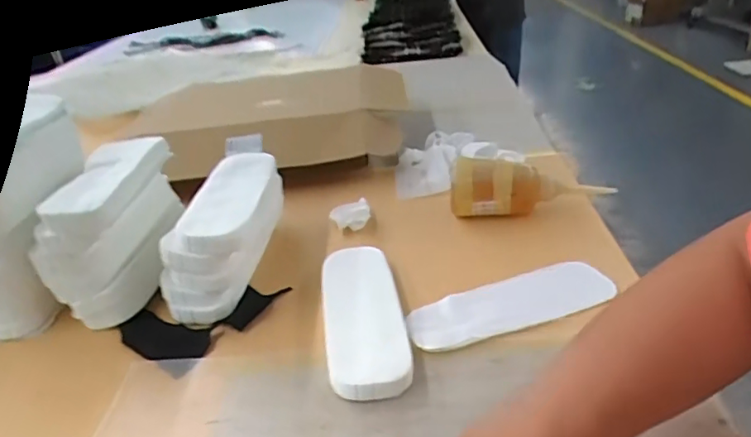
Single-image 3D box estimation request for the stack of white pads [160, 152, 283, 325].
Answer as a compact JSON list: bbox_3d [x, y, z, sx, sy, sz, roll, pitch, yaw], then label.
[{"bbox_3d":[-0.153,0.012,0.586,0.090,0.098,0.189,-4,29,5],"label":"stack of white pads"}]

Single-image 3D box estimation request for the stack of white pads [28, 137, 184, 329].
[{"bbox_3d":[-0.272,0.008,0.582,0.078,0.137,0.175,-4,29,5],"label":"stack of white pads"}]

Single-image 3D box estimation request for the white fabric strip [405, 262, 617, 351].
[{"bbox_3d":[0.122,0.077,0.502,0.195,0.012,0.066,-13,31,-16],"label":"white fabric strip"}]

